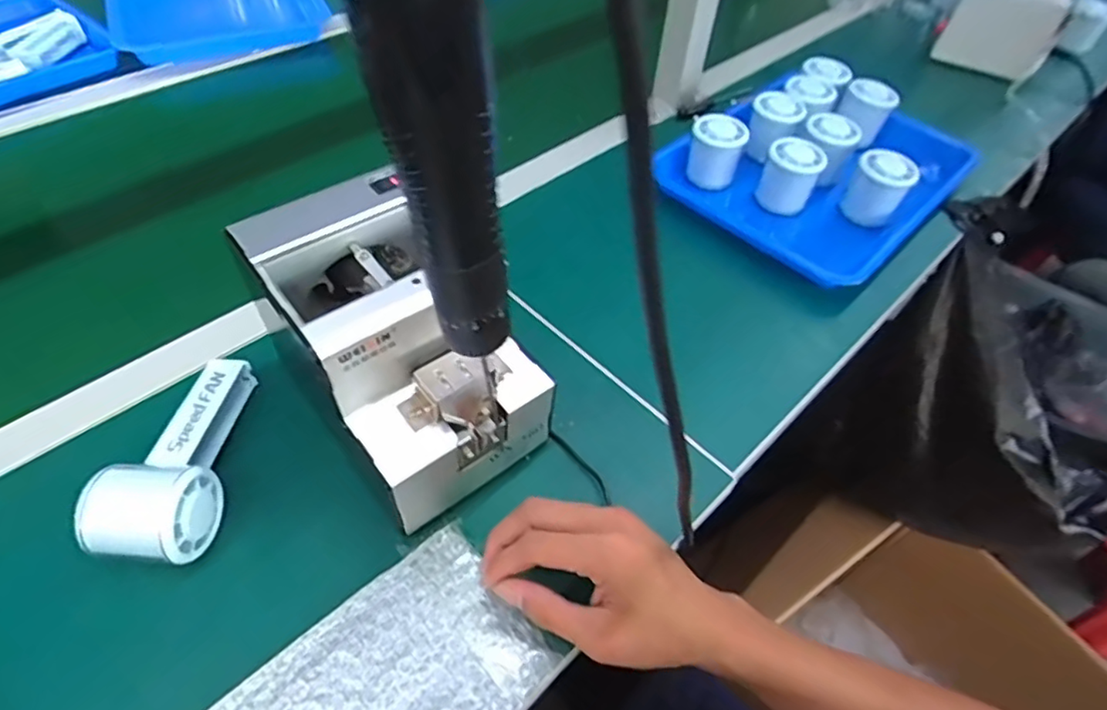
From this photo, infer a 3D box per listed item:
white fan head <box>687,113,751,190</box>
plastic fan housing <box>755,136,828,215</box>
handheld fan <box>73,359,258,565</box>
[{"bbox_3d":[0.173,-0.218,0.649,0.056,0.061,0.045,18,52,8],"label":"white fan head"},{"bbox_3d":[0.246,-0.186,0.632,0.056,0.063,0.048,30,56,19],"label":"plastic fan housing"},{"bbox_3d":[-0.245,0.059,0.405,0.063,0.048,0.155,5,52,0],"label":"handheld fan"}]

